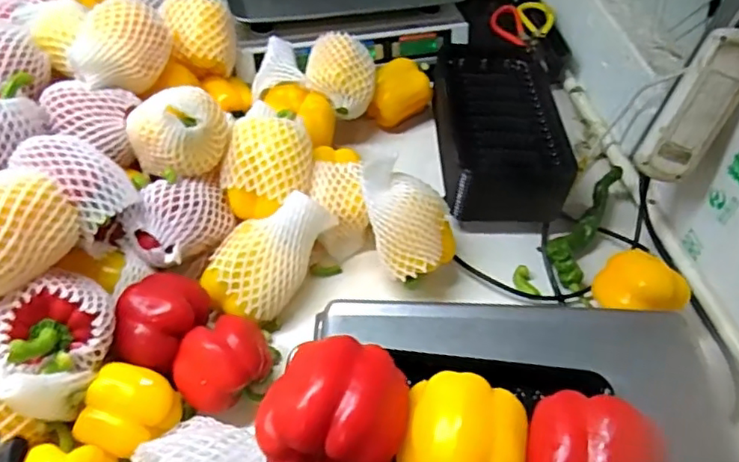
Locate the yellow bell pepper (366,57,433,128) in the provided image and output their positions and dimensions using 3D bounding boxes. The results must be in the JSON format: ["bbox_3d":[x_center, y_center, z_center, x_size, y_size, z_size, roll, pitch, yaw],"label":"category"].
[{"bbox_3d":[0.042,-0.185,0.796,0.066,0.064,0.088,29,56,16],"label":"yellow bell pepper"}]

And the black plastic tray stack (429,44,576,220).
[{"bbox_3d":[0.159,-0.133,0.761,0.140,0.094,0.260,2,53,-4],"label":"black plastic tray stack"}]

